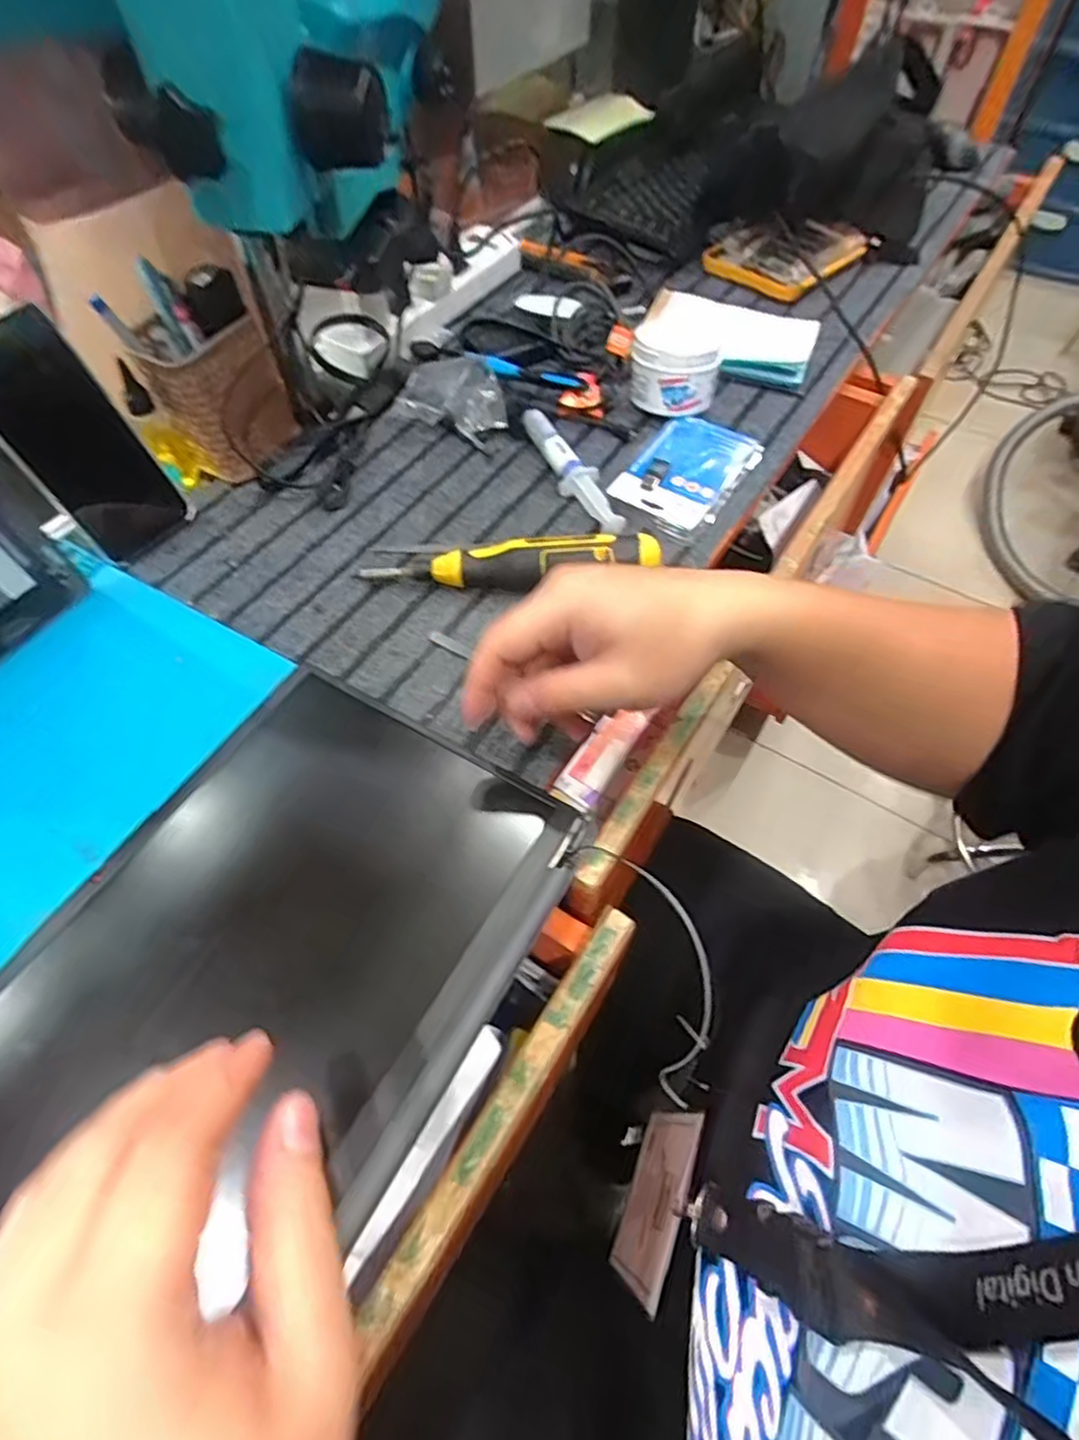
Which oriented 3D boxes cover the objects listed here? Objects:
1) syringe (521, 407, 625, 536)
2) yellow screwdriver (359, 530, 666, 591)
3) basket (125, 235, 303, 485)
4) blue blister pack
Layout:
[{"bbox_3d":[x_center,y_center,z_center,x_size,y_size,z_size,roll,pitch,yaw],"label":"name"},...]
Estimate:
[{"bbox_3d":[0.025,-0.211,0.565,0.029,0.022,0.159,-18,59,-10],"label":"syringe"},{"bbox_3d":[-0.023,-0.114,0.496,0.211,0.036,0.025,0,58,1],"label":"yellow screwdriver"},{"bbox_3d":[-0.250,-0.270,0.539,0.081,0.130,0.106,19,60,13],"label":"basket"},{"bbox_3d":[0.125,-0.212,0.568,0.088,0.016,0.126,28,62,17],"label":"blue blister pack"}]

